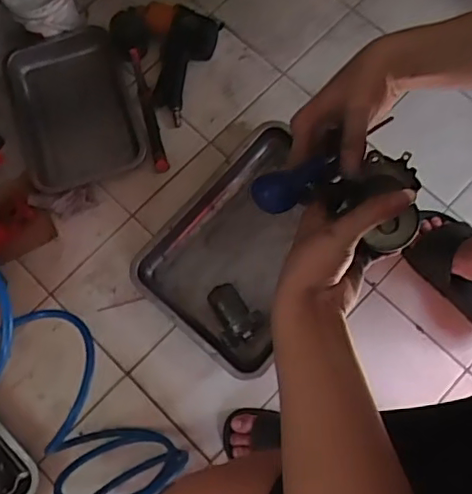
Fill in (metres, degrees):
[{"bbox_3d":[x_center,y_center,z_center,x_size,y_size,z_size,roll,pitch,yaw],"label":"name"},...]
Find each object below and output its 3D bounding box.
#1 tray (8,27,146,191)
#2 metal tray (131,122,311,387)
[{"bbox_3d":[-0.302,-0.251,1.084,0.242,0.043,0.310,-15,74,-2],"label":"tray"},{"bbox_3d":[0.026,-0.010,1.007,0.267,0.044,0.384,39,79,12],"label":"metal tray"}]

